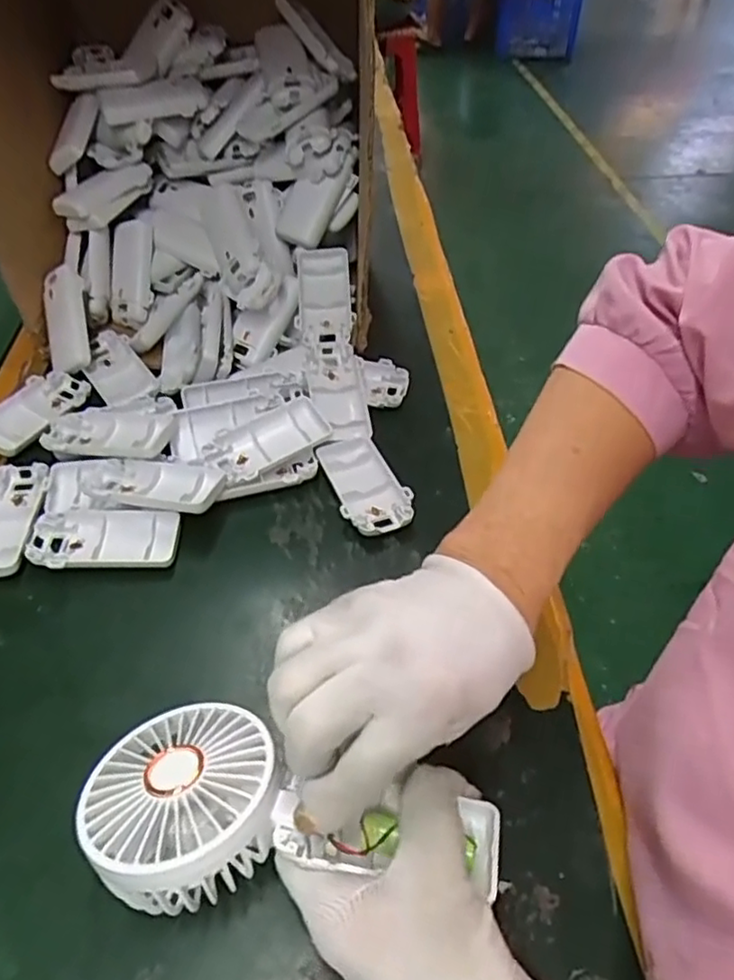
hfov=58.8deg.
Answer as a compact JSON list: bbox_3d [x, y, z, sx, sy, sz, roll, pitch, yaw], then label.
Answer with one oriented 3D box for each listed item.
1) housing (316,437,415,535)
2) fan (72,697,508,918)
[{"bbox_3d":[-0.002,-0.004,0.483,0.050,0.015,0.095,-18,50,-19],"label":"housing"},{"bbox_3d":[-0.035,0.145,0.289,0.180,0.043,0.086,1,31,14],"label":"fan"}]

